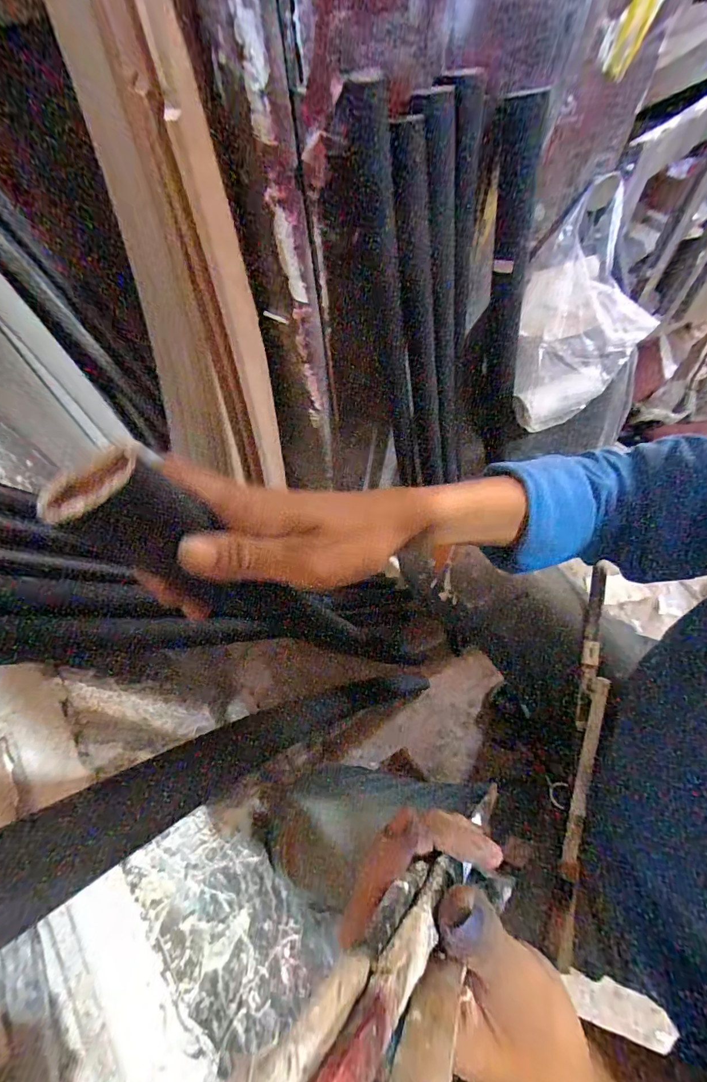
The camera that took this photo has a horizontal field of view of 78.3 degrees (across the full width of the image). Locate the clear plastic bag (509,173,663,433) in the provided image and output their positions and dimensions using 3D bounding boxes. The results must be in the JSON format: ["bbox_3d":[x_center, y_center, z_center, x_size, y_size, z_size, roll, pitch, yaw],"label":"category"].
[{"bbox_3d":[0.254,-0.256,0.488,0.127,0.057,0.257,10,91,6],"label":"clear plastic bag"}]

